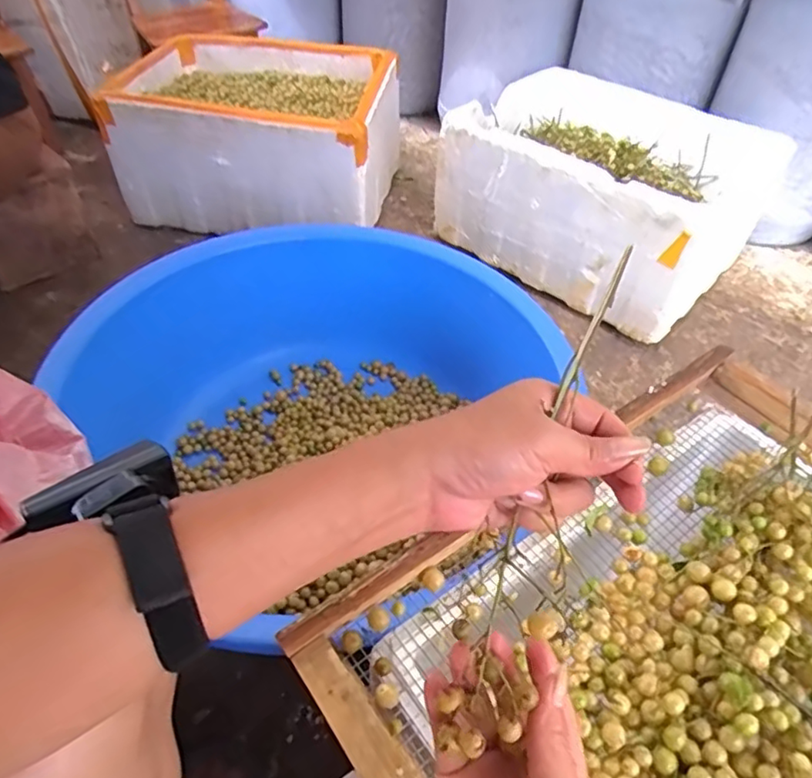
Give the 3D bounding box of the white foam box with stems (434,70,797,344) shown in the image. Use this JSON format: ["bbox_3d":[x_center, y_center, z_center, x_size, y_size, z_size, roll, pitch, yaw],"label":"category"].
[{"bbox_3d":[0.417,-0.418,1.244,0.564,0.289,0.439,31,52,24],"label":"white foam box with stems"}]

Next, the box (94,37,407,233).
[{"bbox_3d":[-0.318,-0.558,1.312,0.583,0.316,0.426,5,46,1],"label":"box"}]

